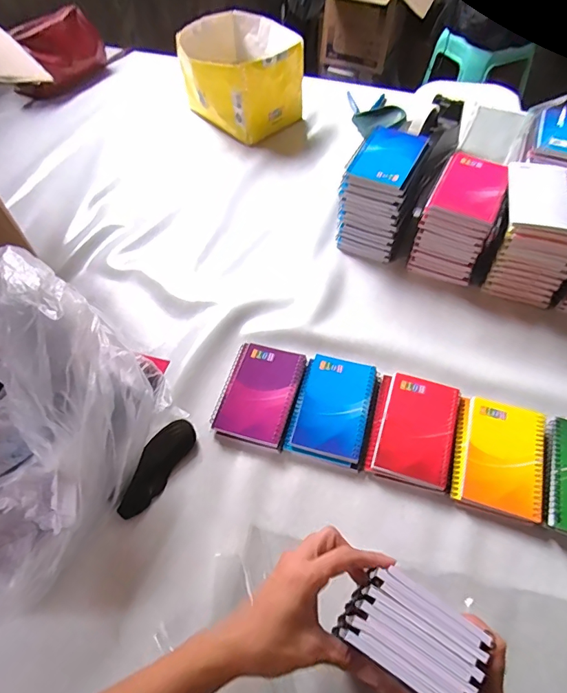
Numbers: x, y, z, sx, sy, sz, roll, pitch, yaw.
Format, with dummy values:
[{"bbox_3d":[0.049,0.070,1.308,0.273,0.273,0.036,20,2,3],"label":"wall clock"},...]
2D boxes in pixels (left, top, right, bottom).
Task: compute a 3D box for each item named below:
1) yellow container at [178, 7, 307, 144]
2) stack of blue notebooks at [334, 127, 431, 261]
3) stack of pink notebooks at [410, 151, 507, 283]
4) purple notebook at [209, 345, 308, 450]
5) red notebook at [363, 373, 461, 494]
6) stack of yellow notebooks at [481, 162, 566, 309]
[{"bbox_3d":[-0.088,-0.554,0.892,0.226,0.139,0.247,-14,58,-7],"label":"yellow container"},{"bbox_3d":[0.154,-0.241,0.685,0.099,0.125,0.154,20,60,14],"label":"stack of blue notebooks"},{"bbox_3d":[0.264,-0.191,0.652,0.089,0.123,0.139,23,60,16],"label":"stack of pink notebooks"},{"bbox_3d":[-0.031,0.059,0.561,0.095,0.013,0.132,13,58,10],"label":"purple notebook"},{"bbox_3d":[0.159,0.099,0.528,0.095,0.011,0.135,14,59,11],"label":"red notebook"},{"bbox_3d":[0.352,-0.159,0.622,0.097,0.138,0.129,12,58,9],"label":"stack of yellow notebooks"}]

